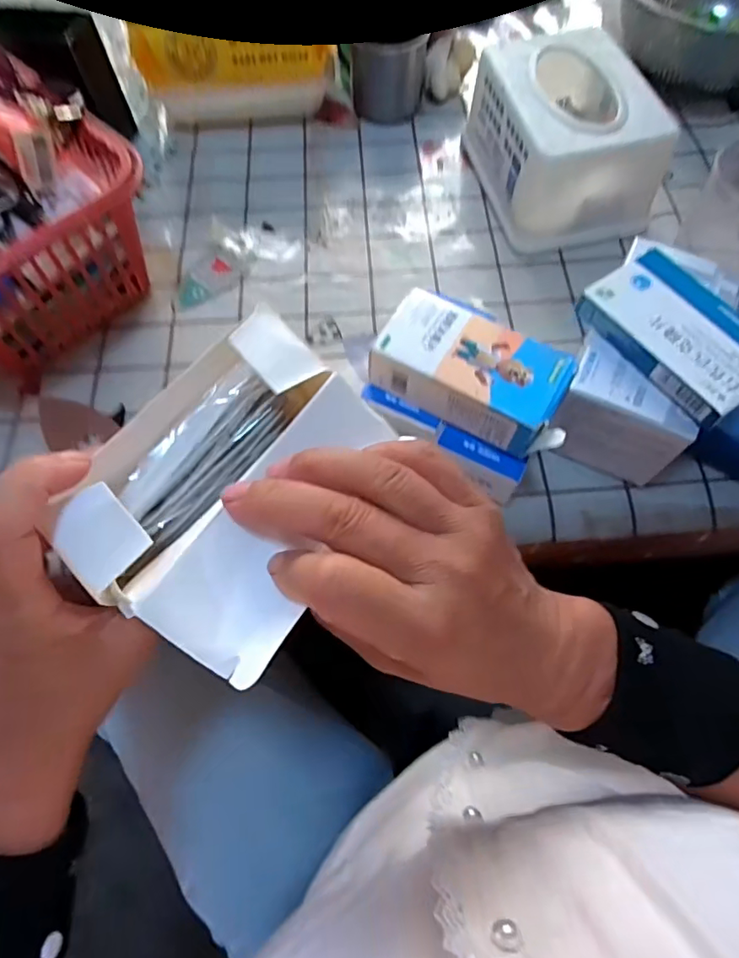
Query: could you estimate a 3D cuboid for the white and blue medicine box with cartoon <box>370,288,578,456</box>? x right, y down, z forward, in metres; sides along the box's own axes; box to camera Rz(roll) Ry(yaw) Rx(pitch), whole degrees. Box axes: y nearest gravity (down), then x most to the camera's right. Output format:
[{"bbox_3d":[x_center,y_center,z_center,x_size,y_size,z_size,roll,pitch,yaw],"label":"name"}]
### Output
[{"bbox_3d":[0.059,-0.064,0.316,0.104,0.032,0.058,29,69,13],"label":"white and blue medicine box with cartoon"}]

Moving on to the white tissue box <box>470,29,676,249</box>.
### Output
[{"bbox_3d":[0.150,-0.278,0.431,0.110,0.082,0.164,-13,66,-5],"label":"white tissue box"}]

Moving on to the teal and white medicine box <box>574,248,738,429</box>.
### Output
[{"bbox_3d":[0.173,-0.083,0.301,0.063,0.016,0.098,-34,69,-14],"label":"teal and white medicine box"}]

